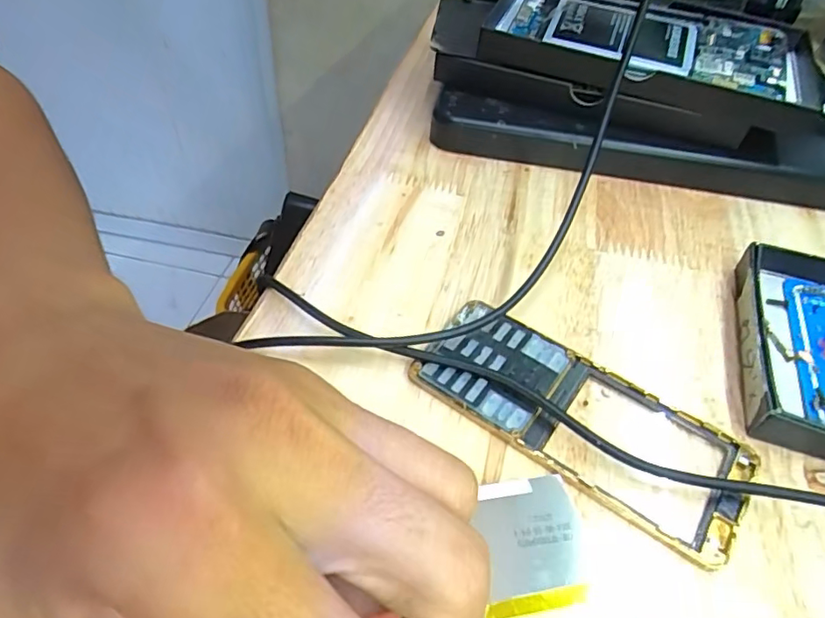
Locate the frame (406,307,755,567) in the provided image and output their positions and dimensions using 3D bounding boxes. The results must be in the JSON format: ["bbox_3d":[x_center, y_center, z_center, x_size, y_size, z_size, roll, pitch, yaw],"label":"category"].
[{"bbox_3d":[0.061,0.036,0.200,0.118,0.012,0.049,30,51,20],"label":"frame"}]

